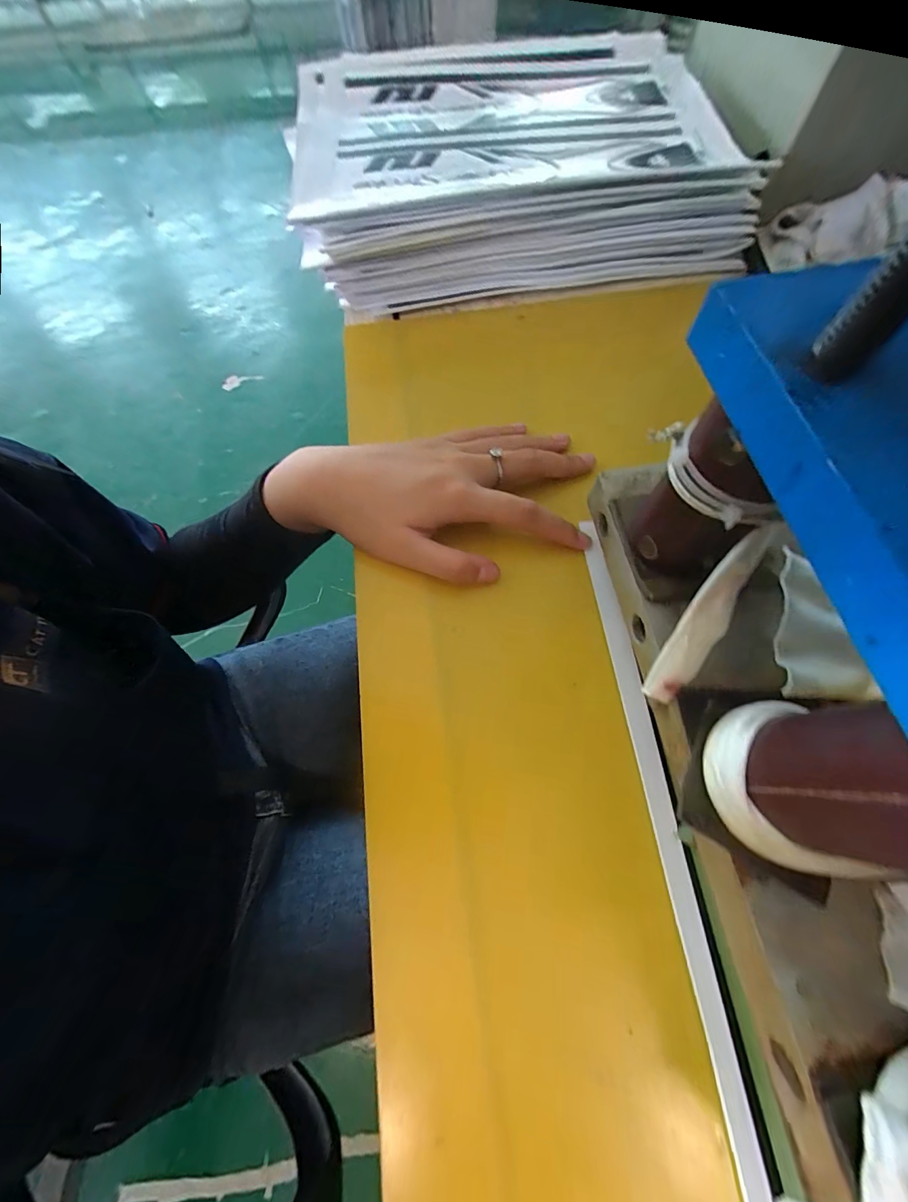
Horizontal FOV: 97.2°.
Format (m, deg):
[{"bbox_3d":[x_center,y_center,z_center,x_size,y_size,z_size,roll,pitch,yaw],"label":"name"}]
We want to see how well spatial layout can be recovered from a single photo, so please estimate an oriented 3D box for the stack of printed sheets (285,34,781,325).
[{"bbox_3d":[0.034,-0.385,0.358,0.346,0.074,0.286,-10,66,-2],"label":"stack of printed sheets"}]

